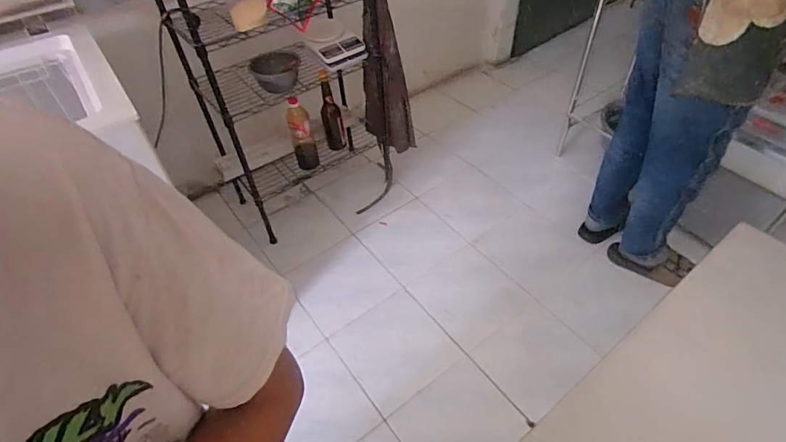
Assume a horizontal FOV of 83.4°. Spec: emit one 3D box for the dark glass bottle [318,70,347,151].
[{"bbox_3d":[-0.219,-0.380,1.570,0.074,0.327,0.064,-8,47,-4],"label":"dark glass bottle"}]

